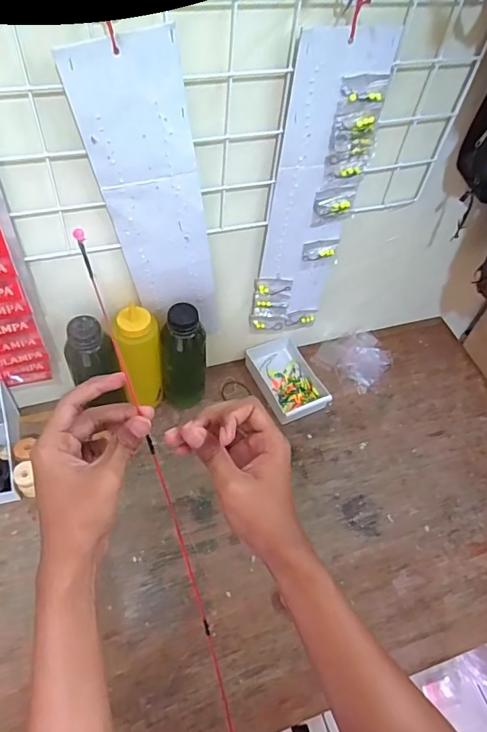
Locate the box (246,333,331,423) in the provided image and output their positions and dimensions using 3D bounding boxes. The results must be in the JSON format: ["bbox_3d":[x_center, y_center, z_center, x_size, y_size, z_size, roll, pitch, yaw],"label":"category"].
[{"bbox_3d":[0.068,0.018,0.807,0.092,0.028,0.147,-21,59,-19],"label":"box"}]

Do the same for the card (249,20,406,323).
[{"bbox_3d":[0.084,-0.187,0.598,0.104,0.389,0.030,-17,57,-16],"label":"card"}]

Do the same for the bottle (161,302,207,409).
[{"bbox_3d":[-0.085,-0.010,0.713,0.060,0.186,0.053,-5,55,-8],"label":"bottle"}]

